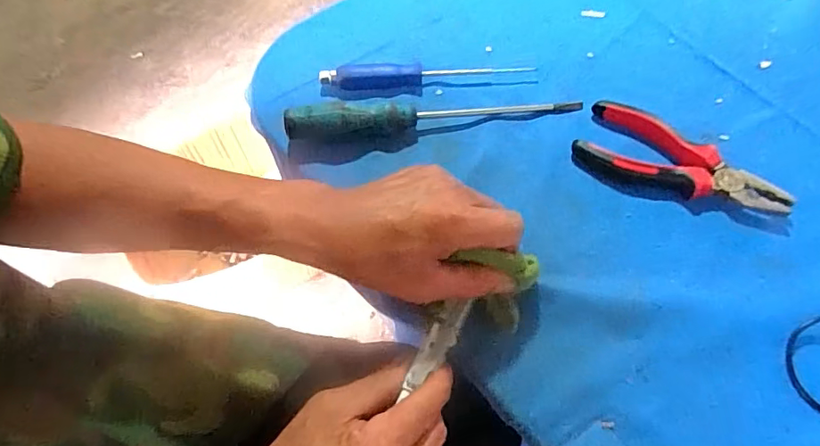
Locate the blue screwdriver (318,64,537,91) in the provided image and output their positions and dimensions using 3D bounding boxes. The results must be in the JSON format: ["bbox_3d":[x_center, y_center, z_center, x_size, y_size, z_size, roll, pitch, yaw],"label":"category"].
[{"bbox_3d":[0.015,-0.135,0.469,0.192,0.018,0.019,-4,61,-1],"label":"blue screwdriver"}]

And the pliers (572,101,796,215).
[{"bbox_3d":[0.212,-0.045,0.409,0.155,0.020,0.069,27,65,15],"label":"pliers"}]

